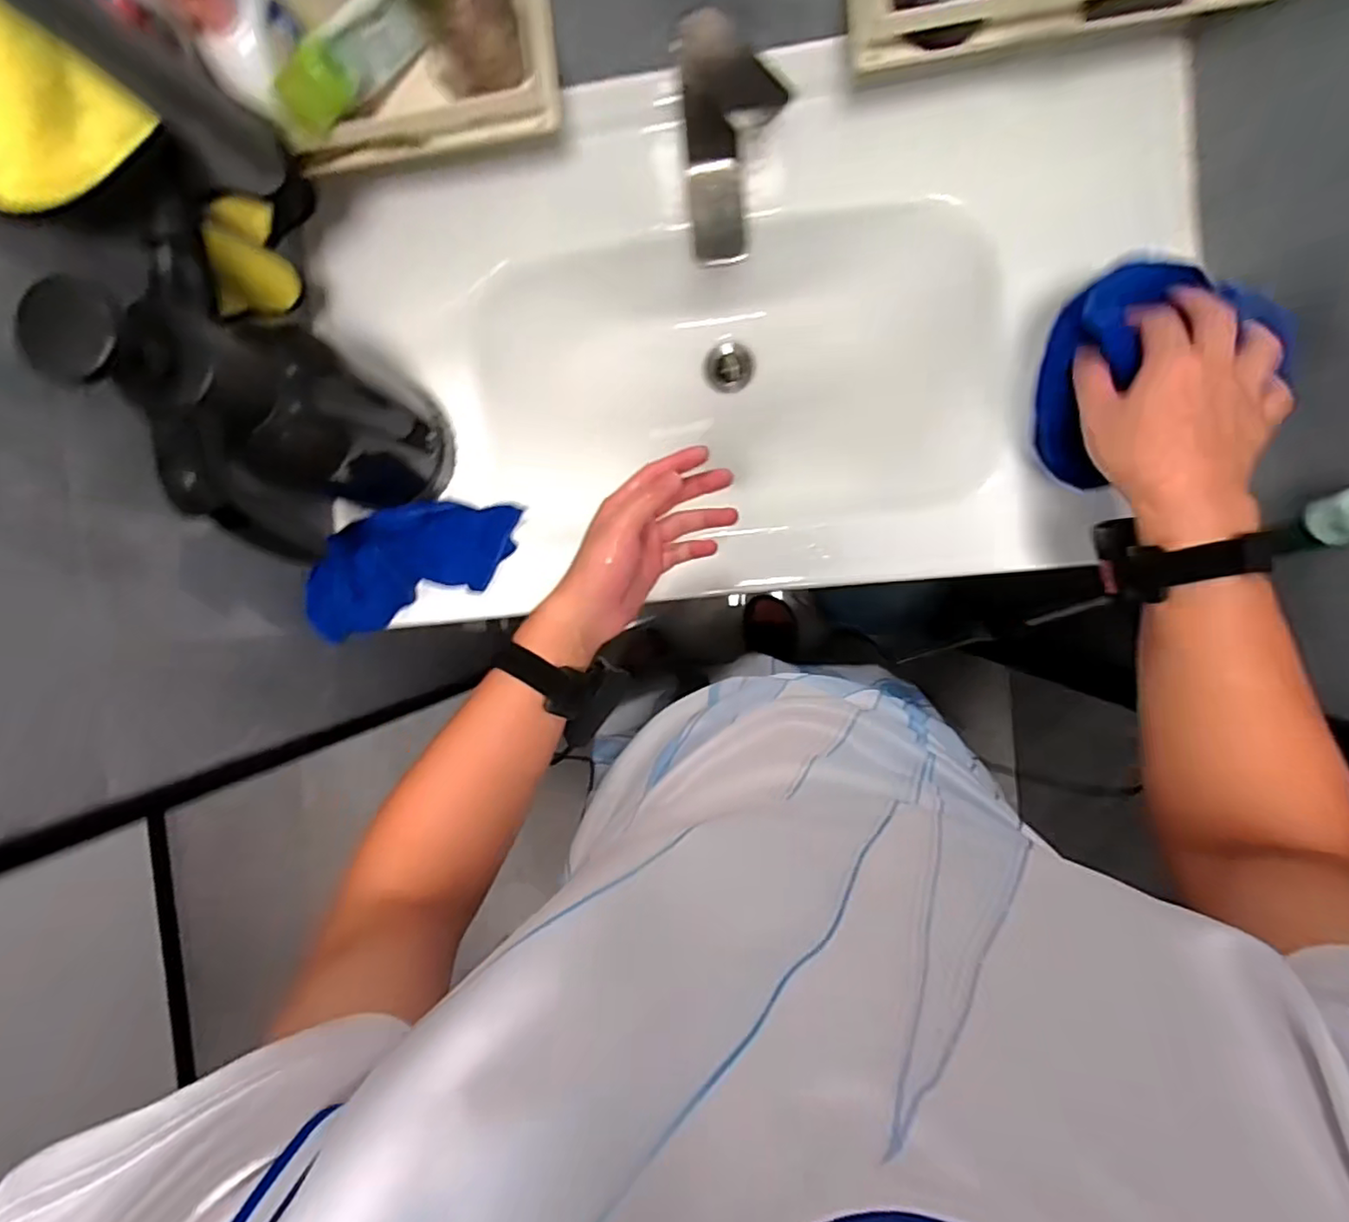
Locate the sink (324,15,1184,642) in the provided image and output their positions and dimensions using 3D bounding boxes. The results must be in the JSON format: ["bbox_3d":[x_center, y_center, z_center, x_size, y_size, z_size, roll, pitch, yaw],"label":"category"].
[{"bbox_3d":[0.070,-0.264,0.677,0.789,0.203,0.470,-5,97,6],"label":"sink"}]

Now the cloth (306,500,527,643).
[{"bbox_3d":[-0.257,-0.053,0.630,0.217,0.052,0.101,-27,94,-14],"label":"cloth"}]

